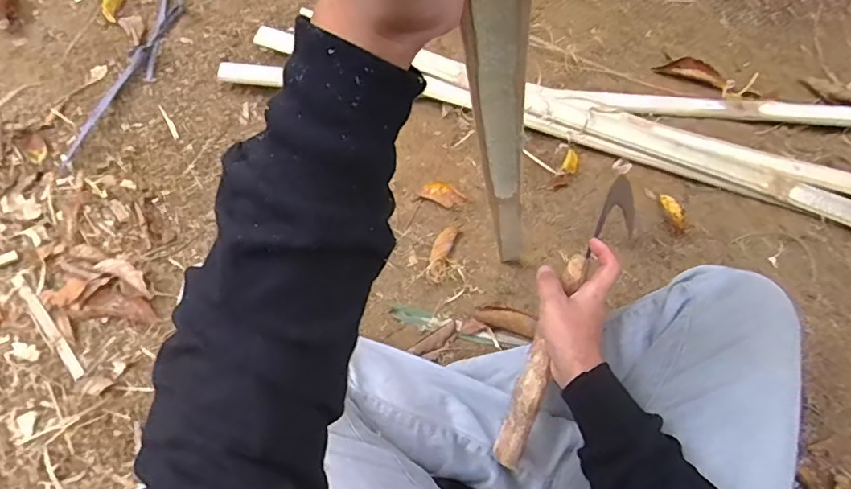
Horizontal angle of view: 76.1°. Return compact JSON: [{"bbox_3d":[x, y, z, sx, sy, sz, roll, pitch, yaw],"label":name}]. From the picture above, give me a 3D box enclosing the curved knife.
[{"bbox_3d":[0.161,0.076,0.592,0.054,0.111,0.346,29,67,9],"label":"curved knife"}]

